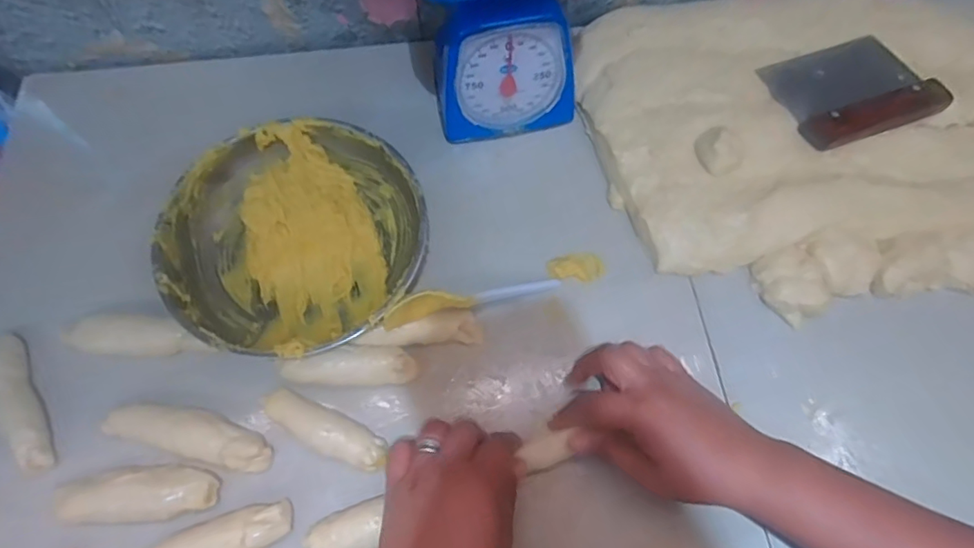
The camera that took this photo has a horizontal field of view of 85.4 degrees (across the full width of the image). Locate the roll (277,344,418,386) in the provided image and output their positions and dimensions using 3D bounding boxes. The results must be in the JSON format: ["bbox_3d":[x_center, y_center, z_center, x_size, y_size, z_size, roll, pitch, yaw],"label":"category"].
[{"bbox_3d":[-0.105,0.069,0.401,0.099,0.016,0.029,-4,68,-1],"label":"roll"}]

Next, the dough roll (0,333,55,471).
[{"bbox_3d":[-0.347,0.093,0.388,0.020,0.022,0.106,-27,70,-9],"label":"dough roll"}]

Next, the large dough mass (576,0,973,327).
[{"bbox_3d":[0.349,-0.124,0.483,0.512,0.032,0.360,2,68,2],"label":"large dough mass"}]

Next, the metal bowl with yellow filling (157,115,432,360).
[{"bbox_3d":[-0.154,-0.030,0.437,0.198,0.056,0.198,0,68,1],"label":"metal bowl with yellow filling"}]

